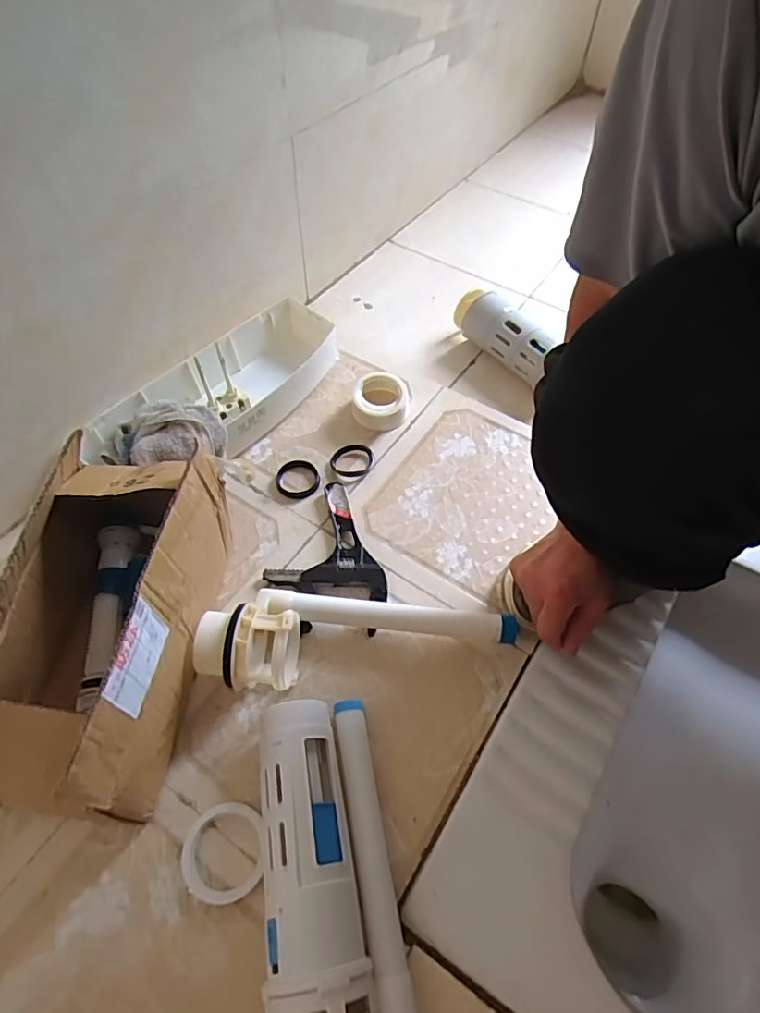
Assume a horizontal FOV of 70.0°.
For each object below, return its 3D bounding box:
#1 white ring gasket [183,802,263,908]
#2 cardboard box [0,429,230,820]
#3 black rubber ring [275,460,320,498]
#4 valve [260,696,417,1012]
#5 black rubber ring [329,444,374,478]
[{"bbox_3d":[-0.133,0.294,0.463,0.065,0.015,0.071,-5,55,-6],"label":"white ring gasket"},{"bbox_3d":[-0.252,0.101,0.493,0.163,0.175,0.292,4,55,1],"label":"cardboard box"},{"bbox_3d":[-0.105,-0.034,0.693,0.055,0.012,0.056,1,55,-1],"label":"black rubber ring"},{"bbox_3d":[-0.038,0.296,0.426,0.102,0.079,0.279,-6,55,-6],"label":"valve"},{"bbox_3d":[-0.036,-0.059,0.711,0.060,0.006,0.051,-23,59,-17],"label":"black rubber ring"}]

